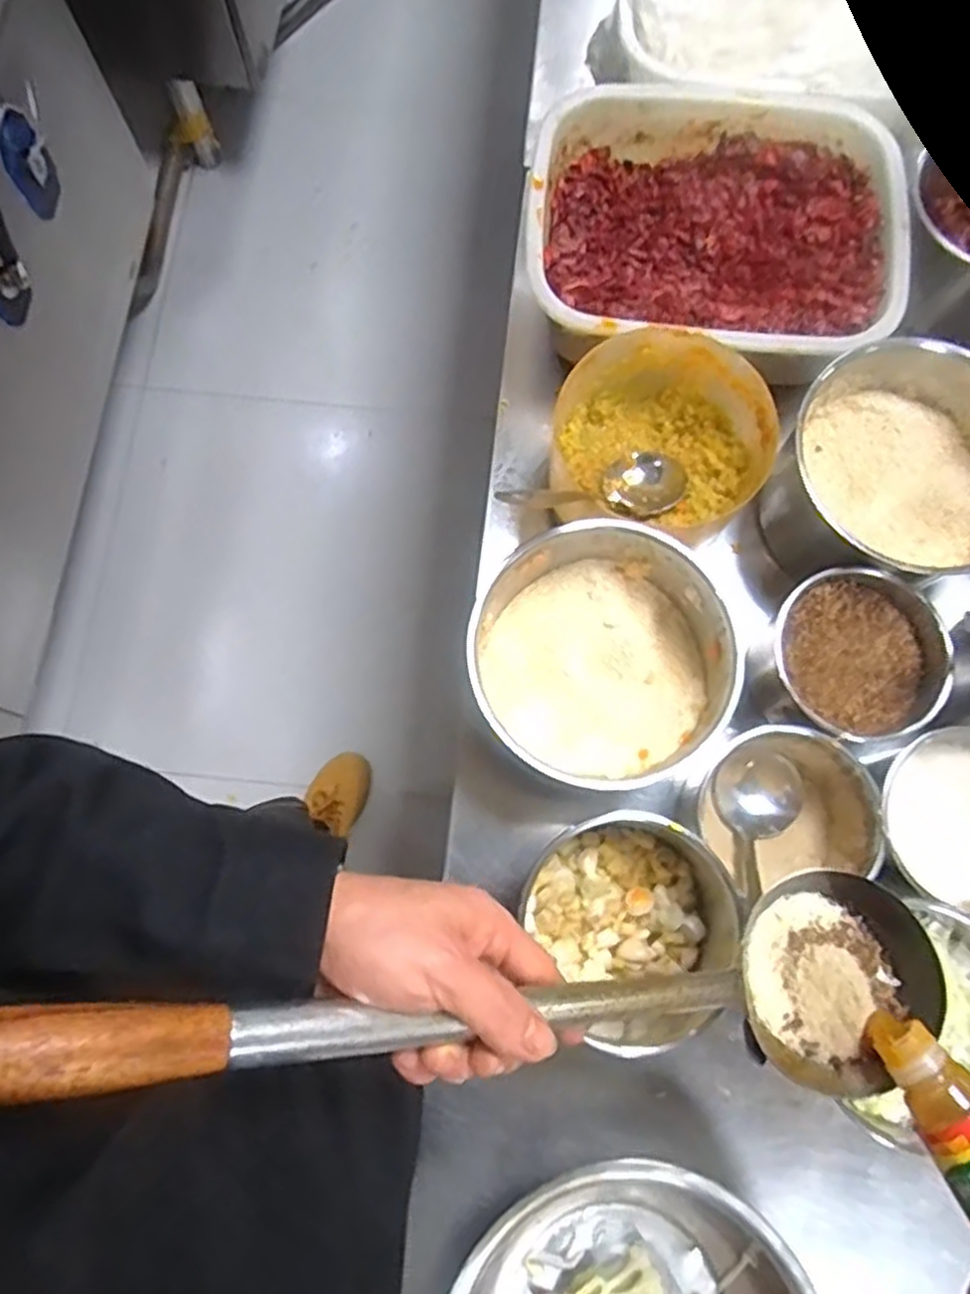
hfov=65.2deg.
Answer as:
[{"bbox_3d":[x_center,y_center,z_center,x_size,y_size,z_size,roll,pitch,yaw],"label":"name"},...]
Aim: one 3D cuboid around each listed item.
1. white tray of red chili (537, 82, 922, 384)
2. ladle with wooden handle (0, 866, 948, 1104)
[{"bbox_3d":[0.206,-0.372,0.695,0.320,0.084,0.262,8,77,2],"label":"white tray of red chili"},{"bbox_3d":[0.039,0.165,0.351,0.514,0.058,0.111,10,74,-30],"label":"ladle with wooden handle"}]

